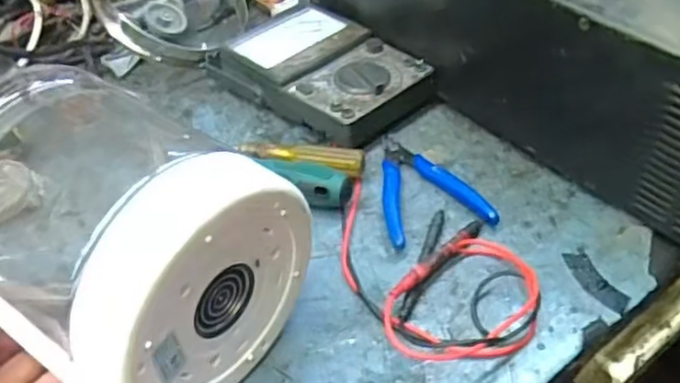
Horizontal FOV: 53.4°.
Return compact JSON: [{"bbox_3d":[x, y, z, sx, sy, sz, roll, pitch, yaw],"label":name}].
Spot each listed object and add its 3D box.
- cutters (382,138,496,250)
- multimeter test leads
[{"bbox_3d":[0.058,-0.008,0.526,0.079,0.014,0.120,-15,45,-12],"label":"cutters"},{"bbox_3d":[0.058,0.045,0.468,0.106,0.023,0.165,-18,46,-14],"label":"multimeter test leads"}]

